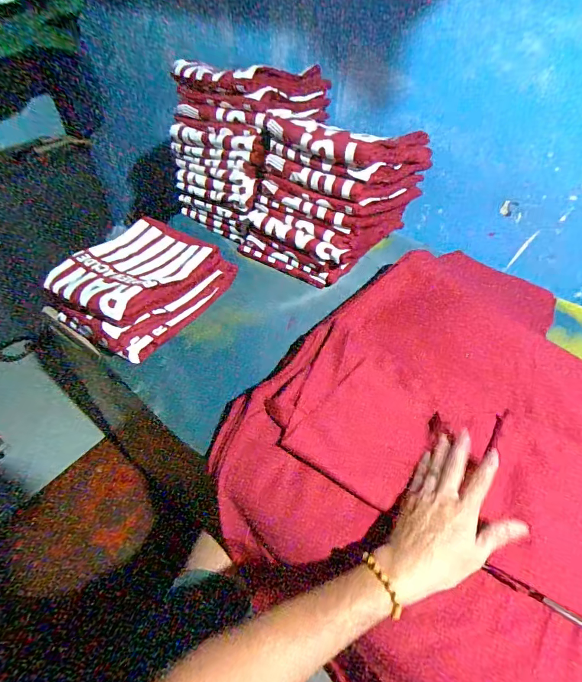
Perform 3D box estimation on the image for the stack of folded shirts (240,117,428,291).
[{"bbox_3d":[0.087,-0.302,0.782,0.253,0.249,0.286,29,53,23],"label":"stack of folded shirts"}]

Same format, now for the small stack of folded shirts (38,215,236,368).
[{"bbox_3d":[-0.272,-0.111,0.707,0.208,0.099,0.253,28,53,22],"label":"small stack of folded shirts"}]

